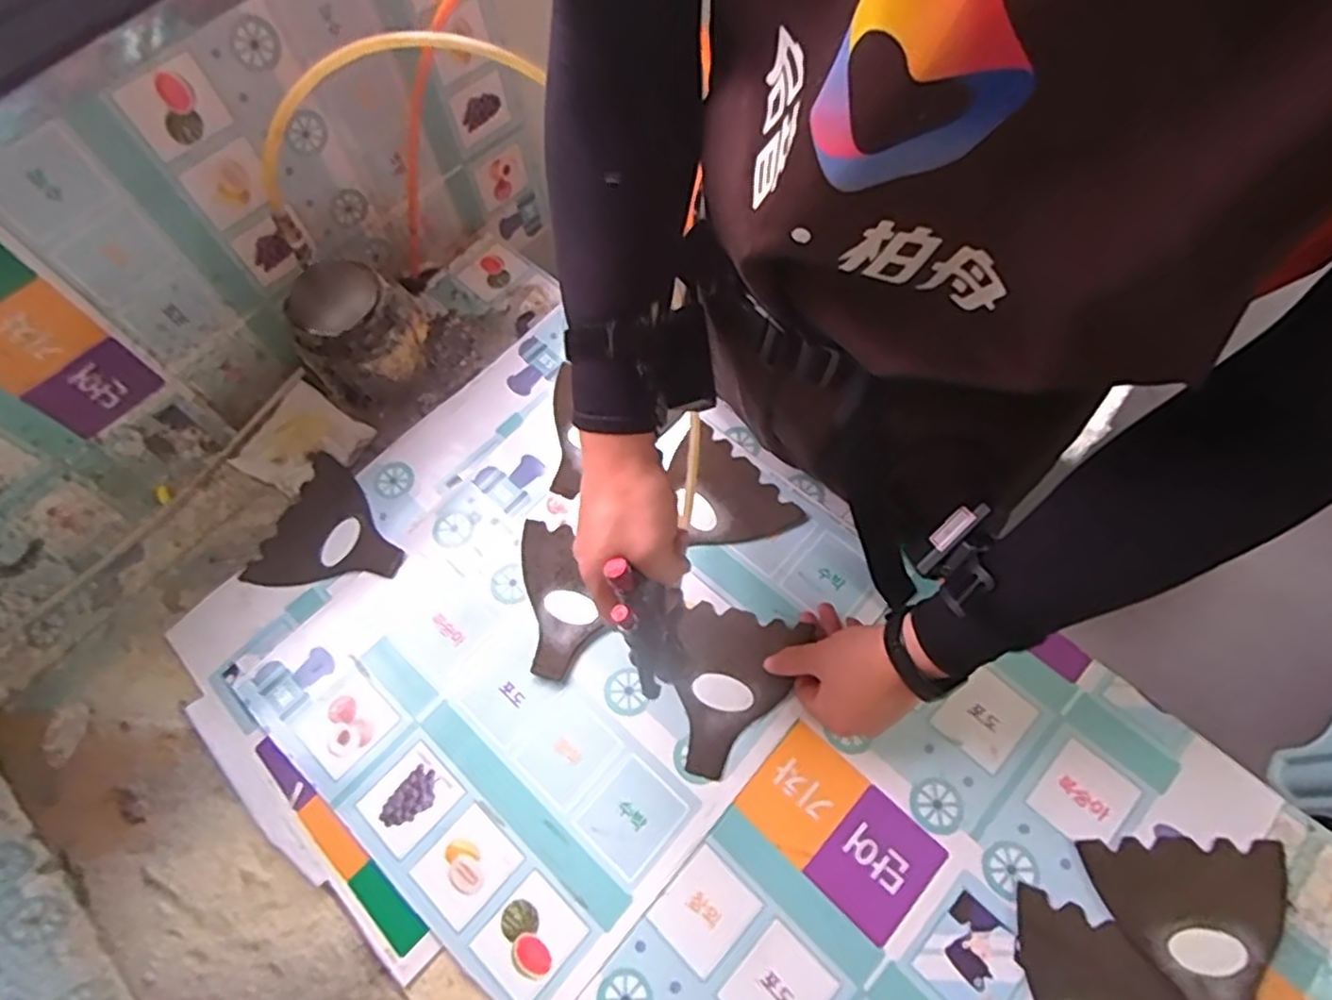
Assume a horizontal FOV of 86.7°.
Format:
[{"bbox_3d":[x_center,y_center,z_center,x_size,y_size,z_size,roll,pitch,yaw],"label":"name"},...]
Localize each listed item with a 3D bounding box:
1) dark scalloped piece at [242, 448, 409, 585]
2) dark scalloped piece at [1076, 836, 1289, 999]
[{"bbox_3d":[-0.306,0.032,0.662,0.134,0.015,0.130,17,67,11],"label":"dark scalloped piece"},{"bbox_3d":[0.365,0.300,0.473,0.130,0.005,0.131,-3,65,2],"label":"dark scalloped piece"}]

